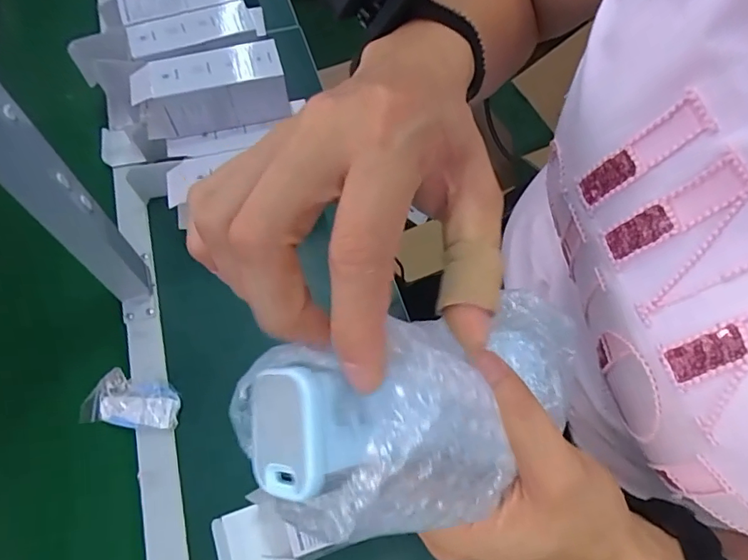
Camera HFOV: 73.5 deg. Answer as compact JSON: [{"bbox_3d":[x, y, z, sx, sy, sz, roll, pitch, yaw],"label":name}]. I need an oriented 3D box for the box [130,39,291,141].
[{"bbox_3d":[-0.207,-0.241,0.642,0.182,0.073,0.071,-14,63,-7],"label":"box"}]

